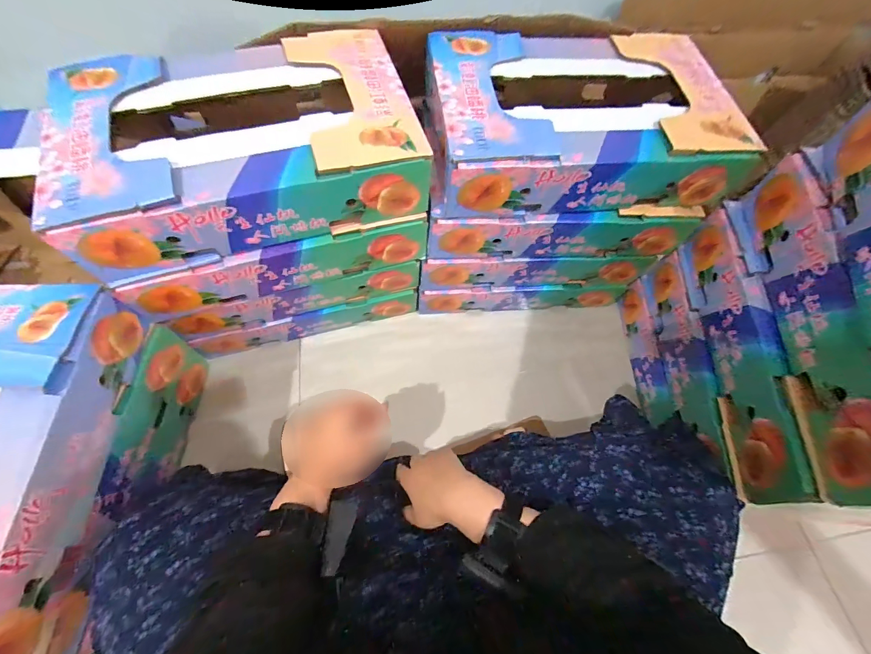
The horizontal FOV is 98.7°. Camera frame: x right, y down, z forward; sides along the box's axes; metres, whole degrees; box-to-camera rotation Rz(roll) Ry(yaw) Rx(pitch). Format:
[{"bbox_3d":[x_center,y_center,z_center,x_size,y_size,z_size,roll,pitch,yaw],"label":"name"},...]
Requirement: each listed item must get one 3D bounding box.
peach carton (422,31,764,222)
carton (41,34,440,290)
[{"bbox_3d":[0.199,-0.293,0.530,0.394,0.110,0.254,-5,63,-5],"label":"peach carton"},{"bbox_3d":[-0.232,-0.228,0.473,0.396,0.111,0.242,-16,64,-11],"label":"carton"}]

